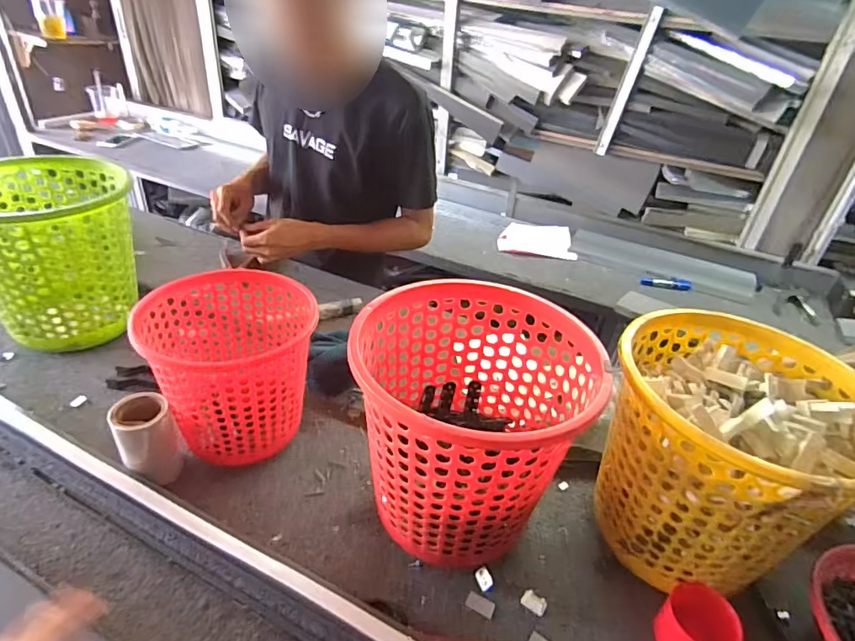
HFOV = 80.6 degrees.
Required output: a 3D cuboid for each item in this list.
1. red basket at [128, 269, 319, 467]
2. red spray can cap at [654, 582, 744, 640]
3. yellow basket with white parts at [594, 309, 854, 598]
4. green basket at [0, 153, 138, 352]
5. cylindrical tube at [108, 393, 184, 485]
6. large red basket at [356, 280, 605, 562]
[{"bbox_3d":[-0.244,0.058,0.635,0.188,0.181,0.177,-5,35,-17],"label":"red basket"},{"bbox_3d":[0.265,0.306,0.496,0.068,0.061,0.062,4,33,-3],"label":"red spray can cap"},{"bbox_3d":[0.304,0.147,0.535,0.238,0.221,0.226,4,33,-3],"label":"yellow basket with white parts"},{"bbox_3d":[-0.588,-0.096,0.801,0.232,0.258,0.235,25,38,27],"label":"green basket"},{"bbox_3d":[-0.332,0.148,0.604,0.065,0.107,0.059,-15,39,-29],"label":"cylindrical tube"},{"bbox_3d":[0.042,0.115,0.550,0.233,0.232,0.233,12,34,8],"label":"large red basket"}]

